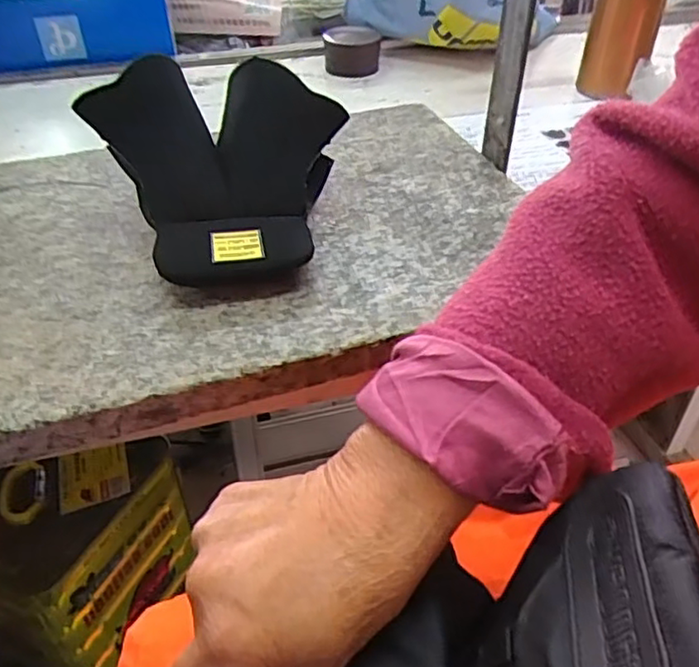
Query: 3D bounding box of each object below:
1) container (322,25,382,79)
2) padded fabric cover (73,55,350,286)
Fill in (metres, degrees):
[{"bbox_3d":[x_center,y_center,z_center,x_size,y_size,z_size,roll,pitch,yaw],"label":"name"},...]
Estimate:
[{"bbox_3d":[0.002,-0.333,0.760,0.062,0.039,0.069,-6,37,-5],"label":"container"},{"bbox_3d":[-0.089,-0.111,0.426,0.145,0.087,0.181,3,37,6],"label":"padded fabric cover"}]

